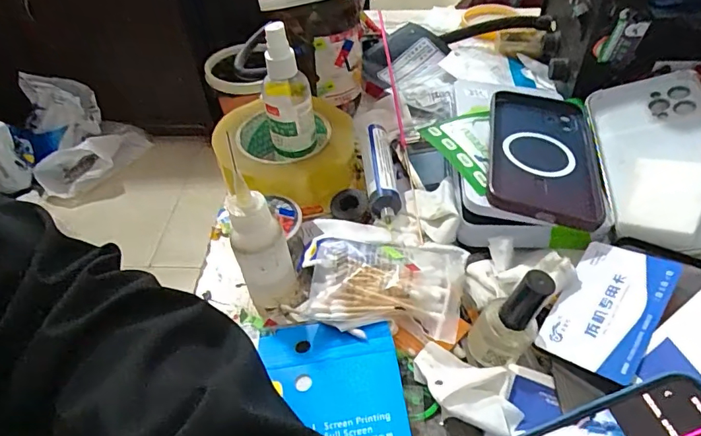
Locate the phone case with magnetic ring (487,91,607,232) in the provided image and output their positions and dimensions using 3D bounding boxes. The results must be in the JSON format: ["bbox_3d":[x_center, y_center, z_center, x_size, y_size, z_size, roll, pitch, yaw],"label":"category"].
[{"bbox_3d":[0.148,-0.052,0.367,0.080,0.011,0.156,13,42,7],"label":"phone case with magnetic ring"}]

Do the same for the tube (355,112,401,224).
[{"bbox_3d":[0.023,-0.044,0.401,0.025,0.024,0.118,-6,46,-2],"label":"tube"}]

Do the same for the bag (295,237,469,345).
[{"bbox_3d":[0.023,0.038,0.316,0.098,0.022,0.075,6,47,9],"label":"bag"}]

